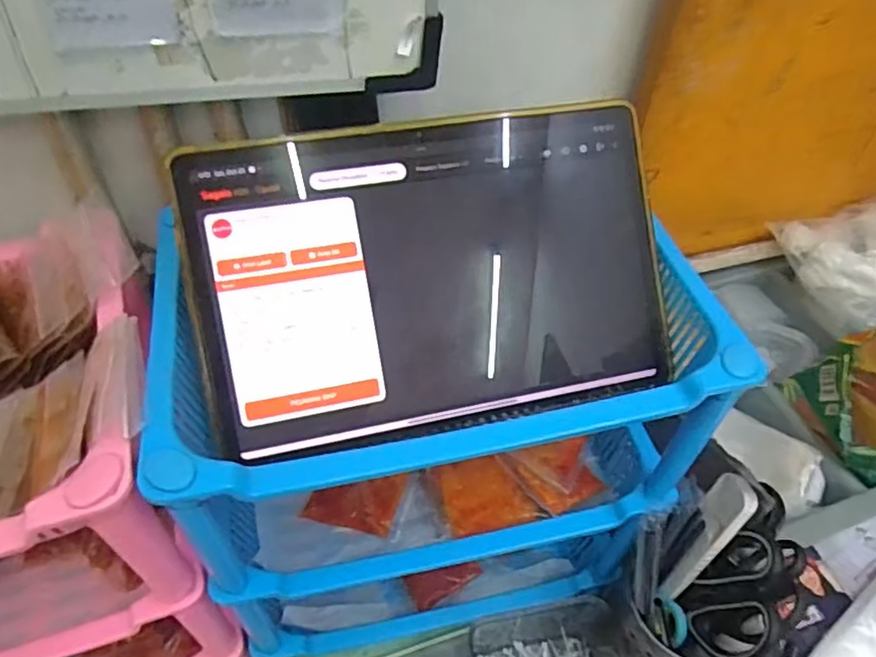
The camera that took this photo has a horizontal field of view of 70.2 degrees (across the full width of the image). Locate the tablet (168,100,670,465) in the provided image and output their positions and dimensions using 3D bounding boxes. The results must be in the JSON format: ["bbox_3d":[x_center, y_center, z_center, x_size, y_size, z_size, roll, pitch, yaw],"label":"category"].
[{"bbox_3d":[0.002,-0.029,0.339,0.248,0.161,0.008,-10,5,-12],"label":"tablet"}]

